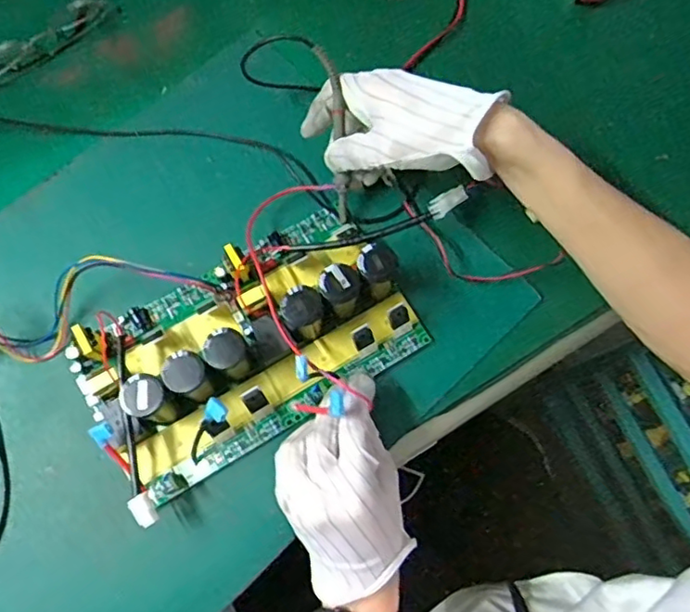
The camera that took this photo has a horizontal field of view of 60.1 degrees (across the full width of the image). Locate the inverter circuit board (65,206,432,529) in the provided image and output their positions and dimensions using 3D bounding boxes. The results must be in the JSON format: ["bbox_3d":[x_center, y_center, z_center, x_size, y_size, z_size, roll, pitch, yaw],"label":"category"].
[{"bbox_3d":[-0.070,0.023,0.432,0.235,0.057,0.134,-31,76,-11],"label":"inverter circuit board"}]

